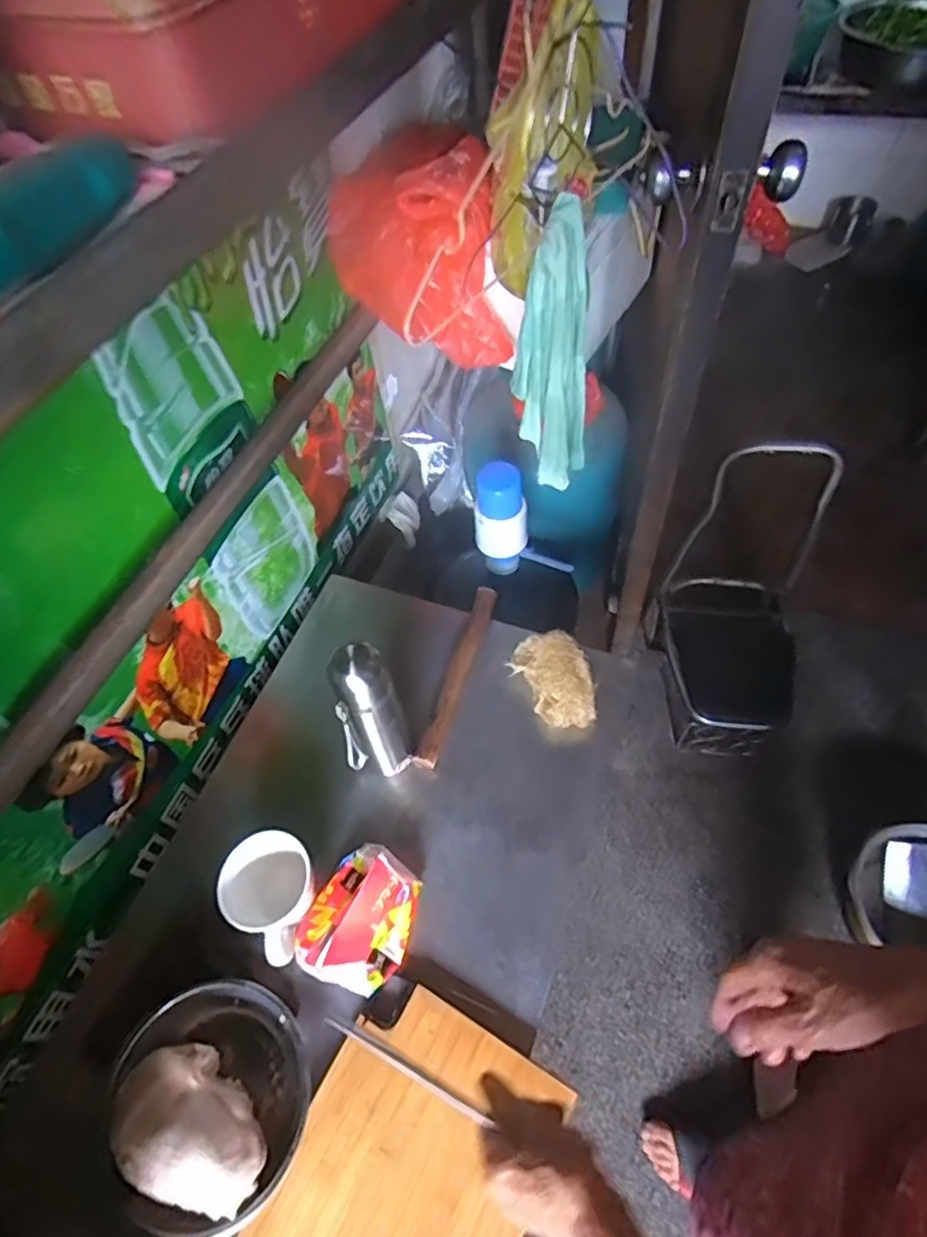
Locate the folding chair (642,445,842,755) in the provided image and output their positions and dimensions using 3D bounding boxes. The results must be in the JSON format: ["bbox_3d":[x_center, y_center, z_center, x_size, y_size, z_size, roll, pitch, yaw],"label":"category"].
[{"bbox_3d":[0.538,-0.021,1.210,0.278,0.518,0.395,-1,56,3],"label":"folding chair"}]

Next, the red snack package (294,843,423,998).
[{"bbox_3d":[-0.113,0.331,0.705,0.111,0.045,0.140,24,60,19],"label":"red snack package"}]

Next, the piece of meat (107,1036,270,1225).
[{"bbox_3d":[-0.259,0.481,0.598,0.154,0.066,0.096,29,62,22],"label":"piece of meat"}]

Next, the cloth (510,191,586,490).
[{"bbox_3d":[0.100,-0.284,0.704,0.082,0.313,0.034,12,57,12],"label":"cloth"}]

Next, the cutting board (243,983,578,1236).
[{"bbox_3d":[-0.064,0.542,0.585,0.219,0.017,0.317,24,61,19],"label":"cutting board"}]

